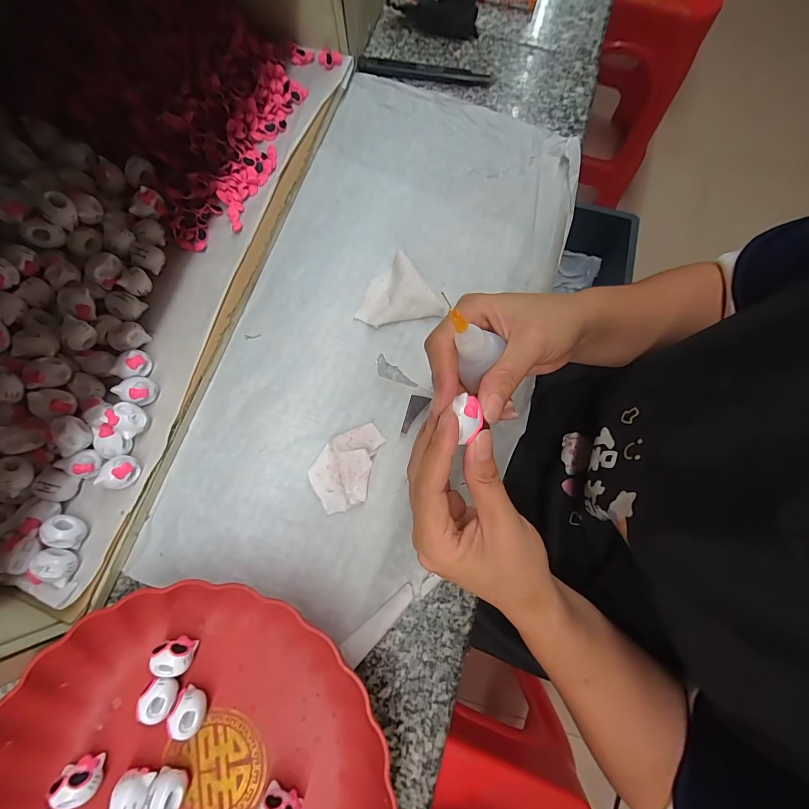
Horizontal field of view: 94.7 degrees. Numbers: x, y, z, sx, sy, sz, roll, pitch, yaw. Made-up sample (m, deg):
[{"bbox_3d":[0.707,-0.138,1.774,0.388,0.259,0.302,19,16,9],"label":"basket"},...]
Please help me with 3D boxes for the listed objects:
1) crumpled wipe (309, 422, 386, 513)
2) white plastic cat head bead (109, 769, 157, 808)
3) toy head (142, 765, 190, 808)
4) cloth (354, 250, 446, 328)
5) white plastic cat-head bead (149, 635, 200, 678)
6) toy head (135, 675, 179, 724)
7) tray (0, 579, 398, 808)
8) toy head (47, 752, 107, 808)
[{"bbox_3d":[-0.042,0.048,0.288,0.065,0.019,0.050,-35,79,-8],"label":"crumpled wipe"},{"bbox_3d":[-0.172,0.248,0.239,0.021,0.022,0.020,14,77,3],"label":"white plastic cat head bead"},{"bbox_3d":[-0.151,0.250,0.238,0.022,0.022,0.019,13,77,3],"label":"toy head"},{"bbox_3d":[-0.010,-0.091,0.324,0.063,0.016,0.063,-35,79,-8],"label":"cloth"},{"bbox_3d":[-0.157,0.174,0.256,0.024,0.020,0.020,7,77,1],"label":"white plastic cat-head bead"},{"bbox_3d":[-0.163,0.196,0.249,0.019,0.019,0.025,0,77,0],"label":"toy head"},{"bbox_3d":[-0.131,0.245,0.229,0.244,0.049,0.234,33,79,7],"label":"tray"},{"bbox_3d":[-0.208,0.242,0.238,0.022,0.019,0.022,0,77,0],"label":"toy head"}]

